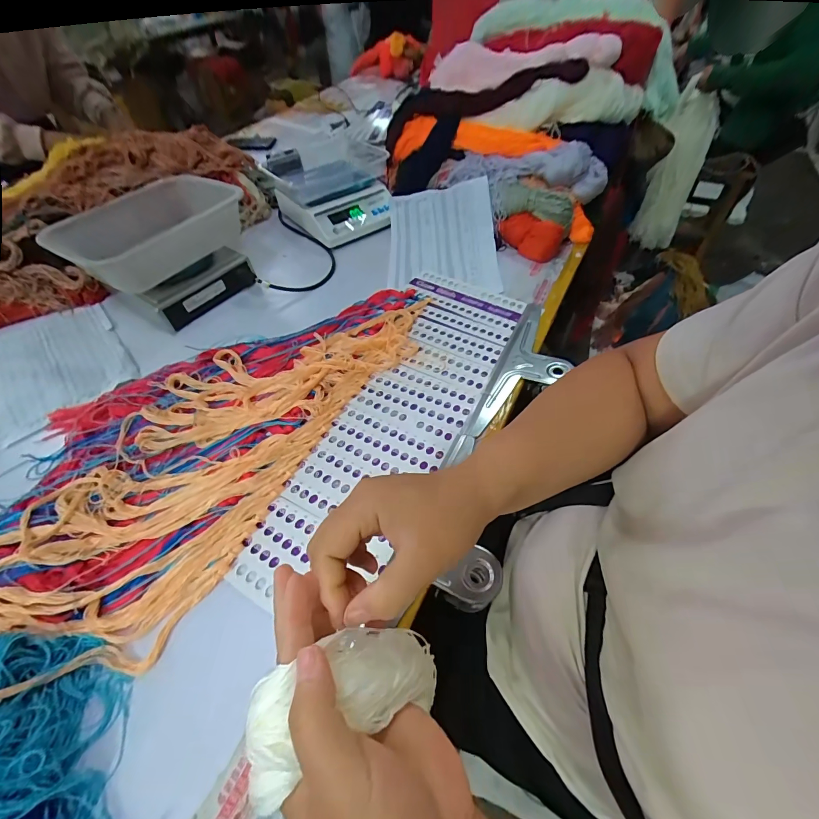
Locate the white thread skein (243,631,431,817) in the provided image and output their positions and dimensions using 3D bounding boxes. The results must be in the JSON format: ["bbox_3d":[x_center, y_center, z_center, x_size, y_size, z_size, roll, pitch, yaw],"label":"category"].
[{"bbox_3d":[-0.030,0.150,0.200,0.107,0.036,0.047,2,42,-38],"label":"white thread skein"}]

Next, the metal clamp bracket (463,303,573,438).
[{"bbox_3d":[0.173,-0.063,0.538,0.089,0.018,0.285,20,56,19],"label":"metal clamp bracket"}]

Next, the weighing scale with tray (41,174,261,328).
[{"bbox_3d":[-0.439,-0.286,0.675,0.265,0.134,0.287,33,61,26],"label":"weighing scale with tray"}]

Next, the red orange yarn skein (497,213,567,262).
[{"bbox_3d":[0.231,-0.338,0.722,0.121,0.057,0.056,28,59,23],"label":"red orange yarn skein"}]

